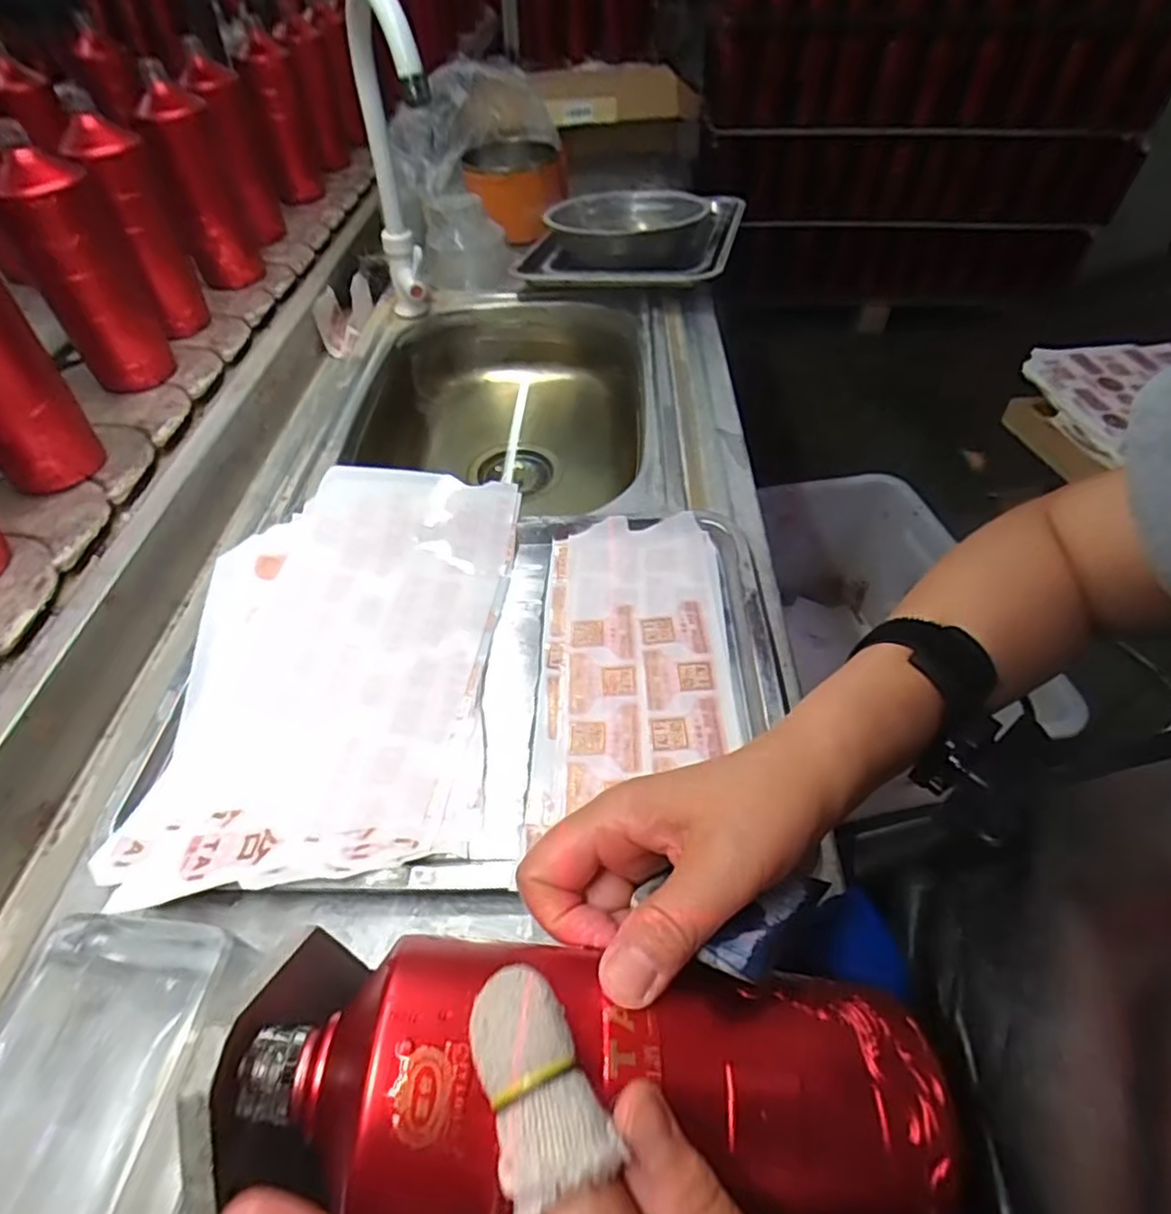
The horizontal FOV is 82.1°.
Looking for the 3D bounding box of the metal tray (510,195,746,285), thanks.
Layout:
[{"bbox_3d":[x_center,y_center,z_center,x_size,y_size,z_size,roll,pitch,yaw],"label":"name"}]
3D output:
[{"bbox_3d":[0.063,-0.489,0.876,0.256,0.051,0.290,8,44,12],"label":"metal tray"}]

